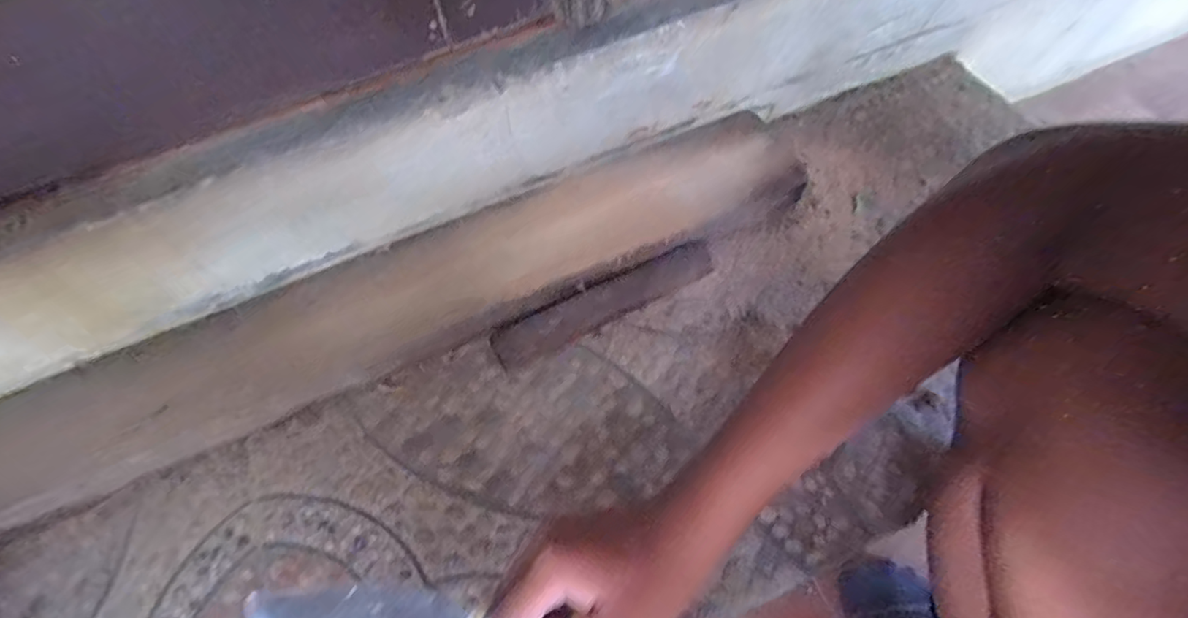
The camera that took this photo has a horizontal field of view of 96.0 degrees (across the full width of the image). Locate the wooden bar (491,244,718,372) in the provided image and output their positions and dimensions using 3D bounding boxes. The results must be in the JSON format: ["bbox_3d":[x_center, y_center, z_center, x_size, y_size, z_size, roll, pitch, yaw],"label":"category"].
[{"bbox_3d":[0.012,-0.005,0.461,0.201,0.021,0.030,-25,64,-10],"label":"wooden bar"}]

